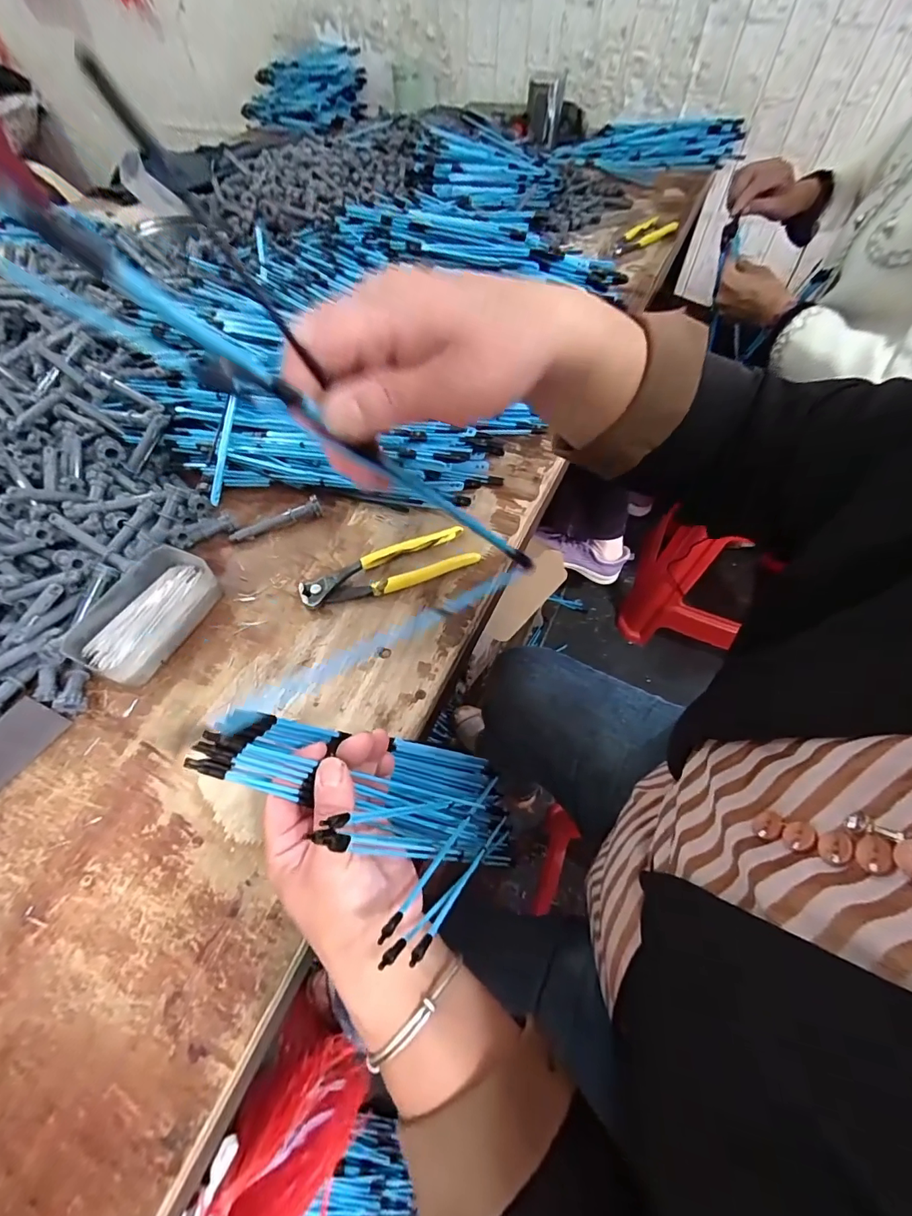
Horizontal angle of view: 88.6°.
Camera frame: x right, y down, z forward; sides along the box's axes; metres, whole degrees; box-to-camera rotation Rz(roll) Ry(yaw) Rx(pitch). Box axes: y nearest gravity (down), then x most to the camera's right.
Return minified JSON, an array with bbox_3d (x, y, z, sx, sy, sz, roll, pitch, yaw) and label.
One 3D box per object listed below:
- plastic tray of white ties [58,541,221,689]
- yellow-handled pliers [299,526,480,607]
[{"bbox_3d":[-0.260,0.004,0.395,0.069,0.030,0.117,19,60,13],"label":"plastic tray of white ties"},{"bbox_3d":[-0.061,-0.035,0.432,0.161,0.013,0.044,-21,60,-12],"label":"yellow-handled pliers"}]

